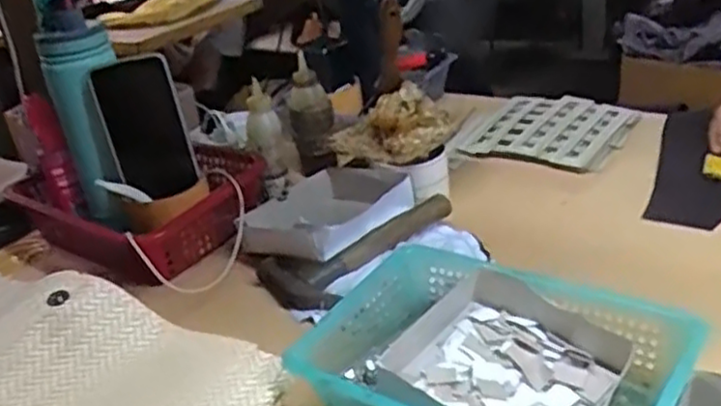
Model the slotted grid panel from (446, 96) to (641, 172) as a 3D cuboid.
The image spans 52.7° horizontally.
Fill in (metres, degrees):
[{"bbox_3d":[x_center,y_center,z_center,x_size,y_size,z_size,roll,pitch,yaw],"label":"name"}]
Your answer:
[{"bbox_3d":[0.223,-0.092,0.907,0.200,0.029,0.161,8,33,29],"label":"slotted grid panel"}]

